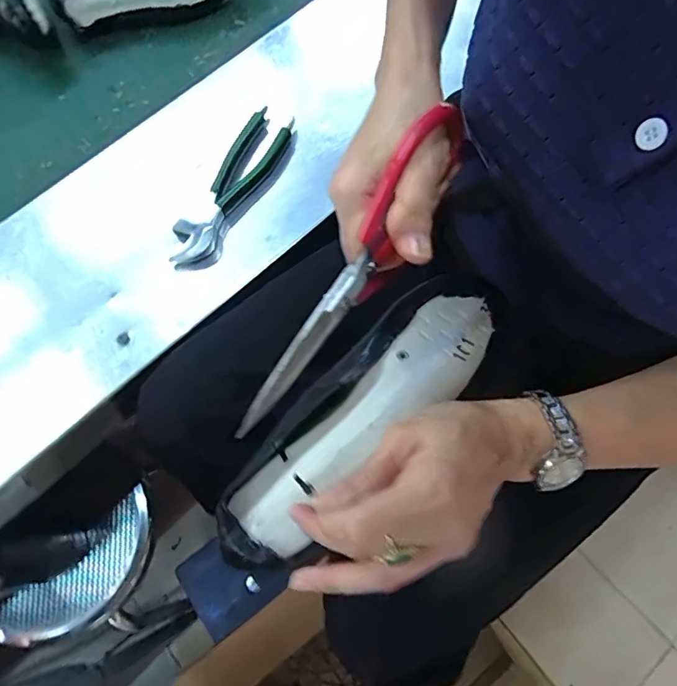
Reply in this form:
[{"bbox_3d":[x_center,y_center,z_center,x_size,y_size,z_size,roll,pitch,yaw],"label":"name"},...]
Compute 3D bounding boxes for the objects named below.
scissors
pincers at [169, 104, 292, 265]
[{"bbox_3d":[0.012,-0.039,0.264,0.016,0.063,0.200,32,87,13],"label":"scissors"},{"bbox_3d":[-0.108,-0.159,0.489,0.045,0.018,0.182,26,74,10],"label":"pincers"}]

